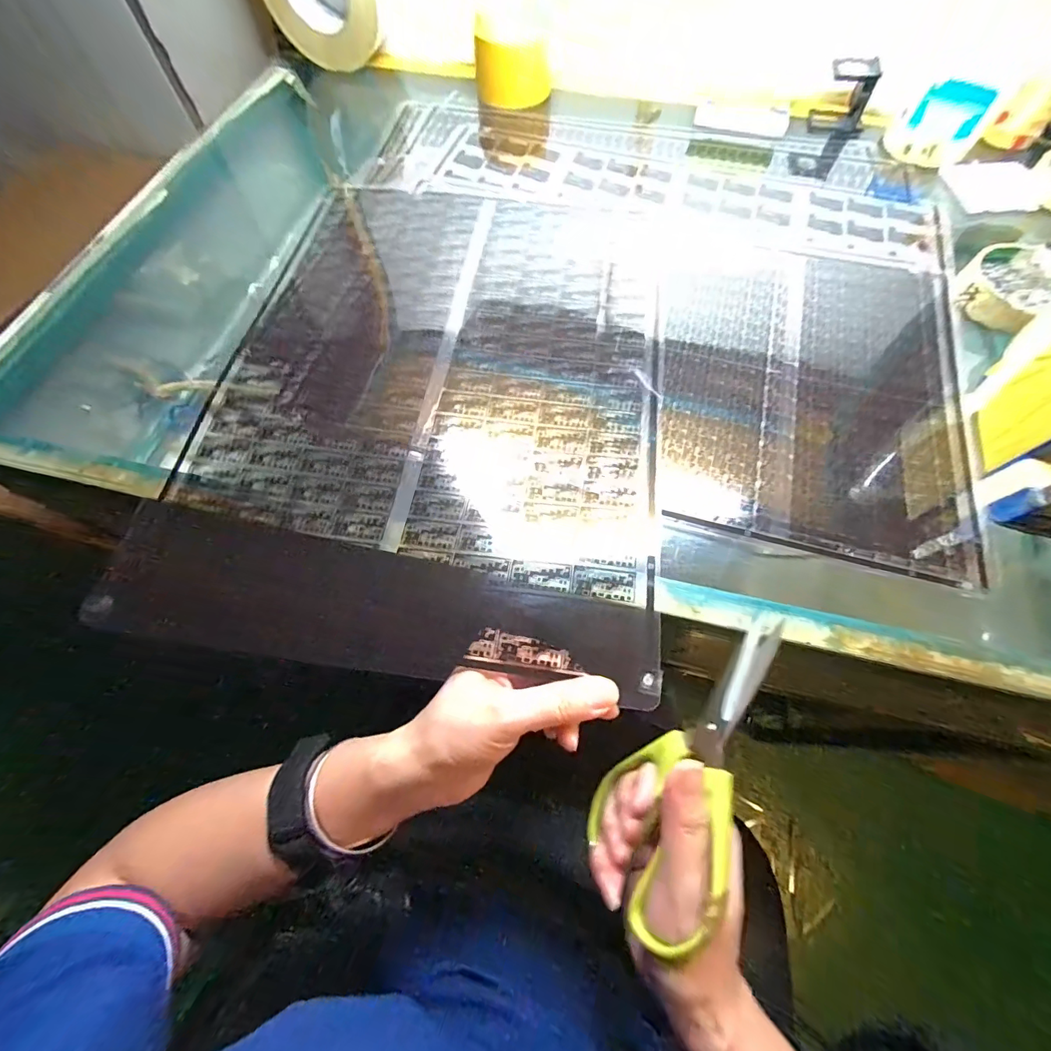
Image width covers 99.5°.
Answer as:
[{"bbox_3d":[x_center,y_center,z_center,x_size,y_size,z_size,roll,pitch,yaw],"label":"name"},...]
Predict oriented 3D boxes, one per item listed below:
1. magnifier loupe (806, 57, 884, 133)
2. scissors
[{"bbox_3d":[0.347,-0.464,0.477,0.056,0.054,0.034,24,68,11],"label":"magnifier loupe"},{"bbox_3d":[0.088,0.118,0.228,0.012,0.077,0.155,35,88,-27],"label":"scissors"}]

